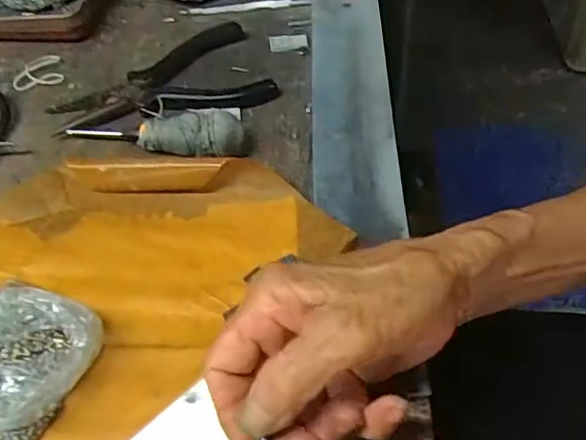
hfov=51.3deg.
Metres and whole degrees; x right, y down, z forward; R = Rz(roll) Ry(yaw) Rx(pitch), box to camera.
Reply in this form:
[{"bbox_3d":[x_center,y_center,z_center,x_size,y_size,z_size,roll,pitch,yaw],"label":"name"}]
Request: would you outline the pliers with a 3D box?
[{"bbox_3d":[-0.093,-0.102,0.437,0.151,0.015,0.086,-10,51,-3],"label":"pliers"}]

